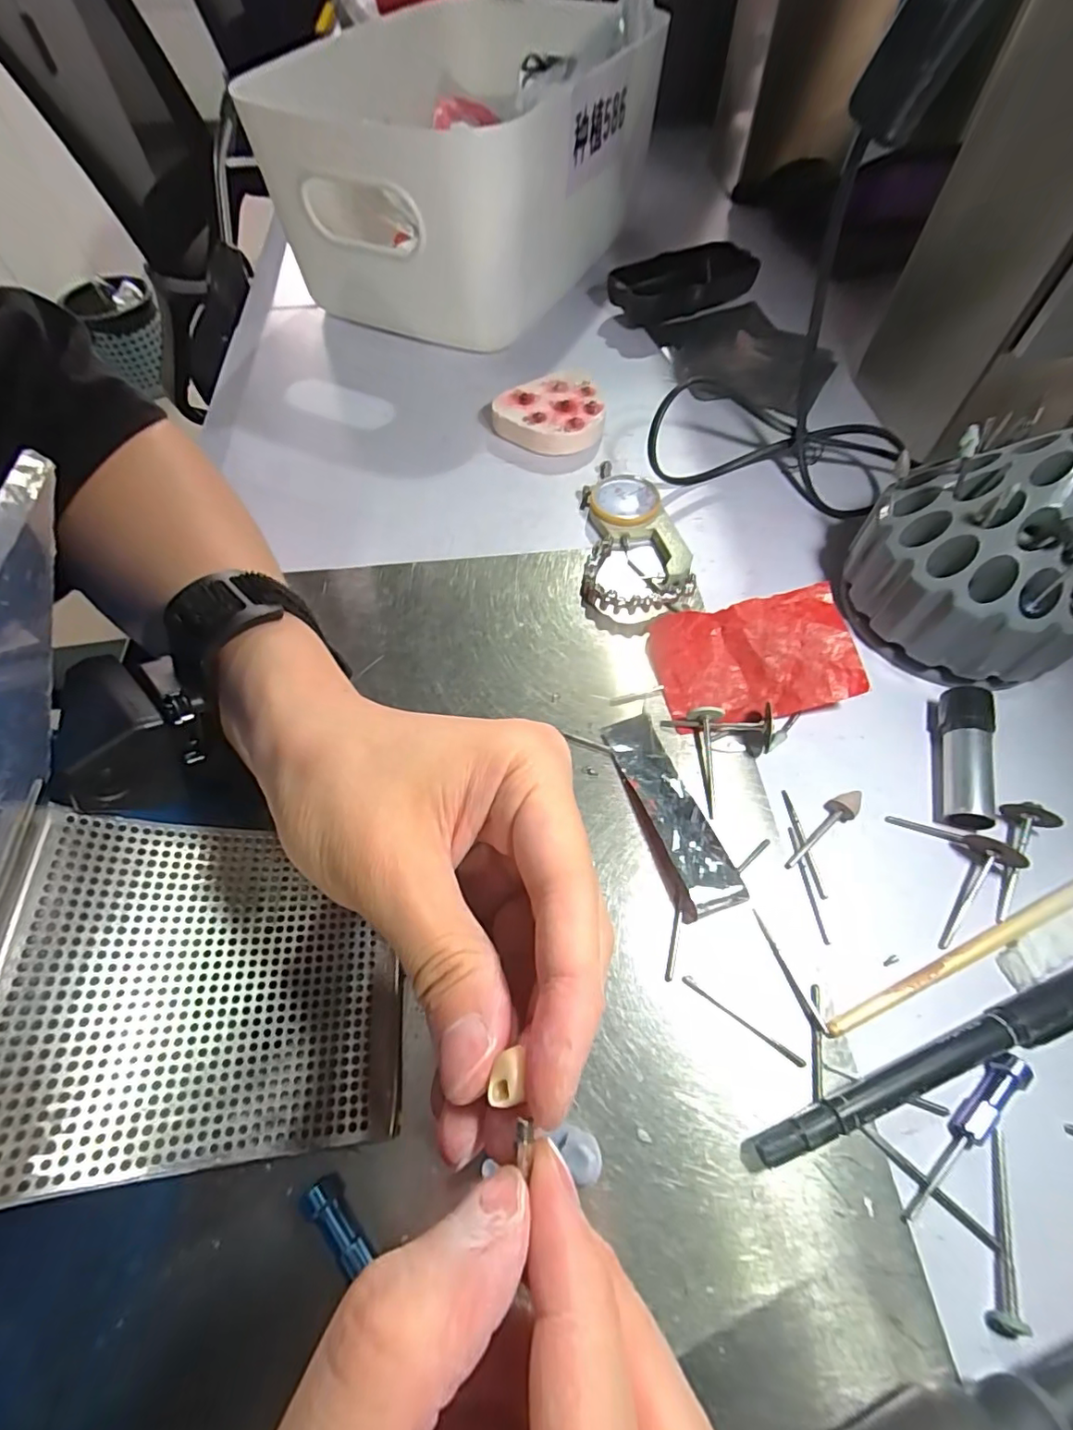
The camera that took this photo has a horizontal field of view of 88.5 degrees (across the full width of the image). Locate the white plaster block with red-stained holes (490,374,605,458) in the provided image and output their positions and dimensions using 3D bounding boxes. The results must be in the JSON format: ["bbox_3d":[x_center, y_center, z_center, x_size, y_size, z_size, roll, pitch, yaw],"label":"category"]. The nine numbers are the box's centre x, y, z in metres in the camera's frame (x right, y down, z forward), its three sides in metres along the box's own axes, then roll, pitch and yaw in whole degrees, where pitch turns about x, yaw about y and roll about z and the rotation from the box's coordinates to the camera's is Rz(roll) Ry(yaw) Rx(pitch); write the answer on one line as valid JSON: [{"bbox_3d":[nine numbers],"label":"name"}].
[{"bbox_3d":[0.011,-0.189,0.349,0.063,0.020,0.057,32,66,18],"label":"white plaster block with red-stained holes"}]

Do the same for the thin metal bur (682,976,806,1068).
[{"bbox_3d":[0.070,0.103,0.187,0.044,0.004,0.004,32,66,18],"label":"thin metal bur"}]

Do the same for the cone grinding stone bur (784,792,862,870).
[{"bbox_3d":[0.113,0.044,0.220,0.043,0.007,0.010,-31,64,-15],"label":"cone grinding stone bur"}]

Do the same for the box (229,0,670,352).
[{"bbox_3d":[-0.041,-0.414,0.417,0.200,0.131,0.296,21,63,13],"label":"box"}]

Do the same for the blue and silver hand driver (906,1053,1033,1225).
[{"bbox_3d":[0.132,0.129,0.170,0.060,0.007,0.009,-34,65,-16],"label":"blue and silver hand driver"}]

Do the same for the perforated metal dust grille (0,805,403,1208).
[{"bbox_3d":[-0.101,0.083,0.174,0.112,0.014,0.096,13,54,-28],"label":"perforated metal dust grille"}]

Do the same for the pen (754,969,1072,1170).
[{"bbox_3d":[0.134,0.111,0.178,0.140,0.011,0.013,-18,62,-8],"label":"pen"}]

